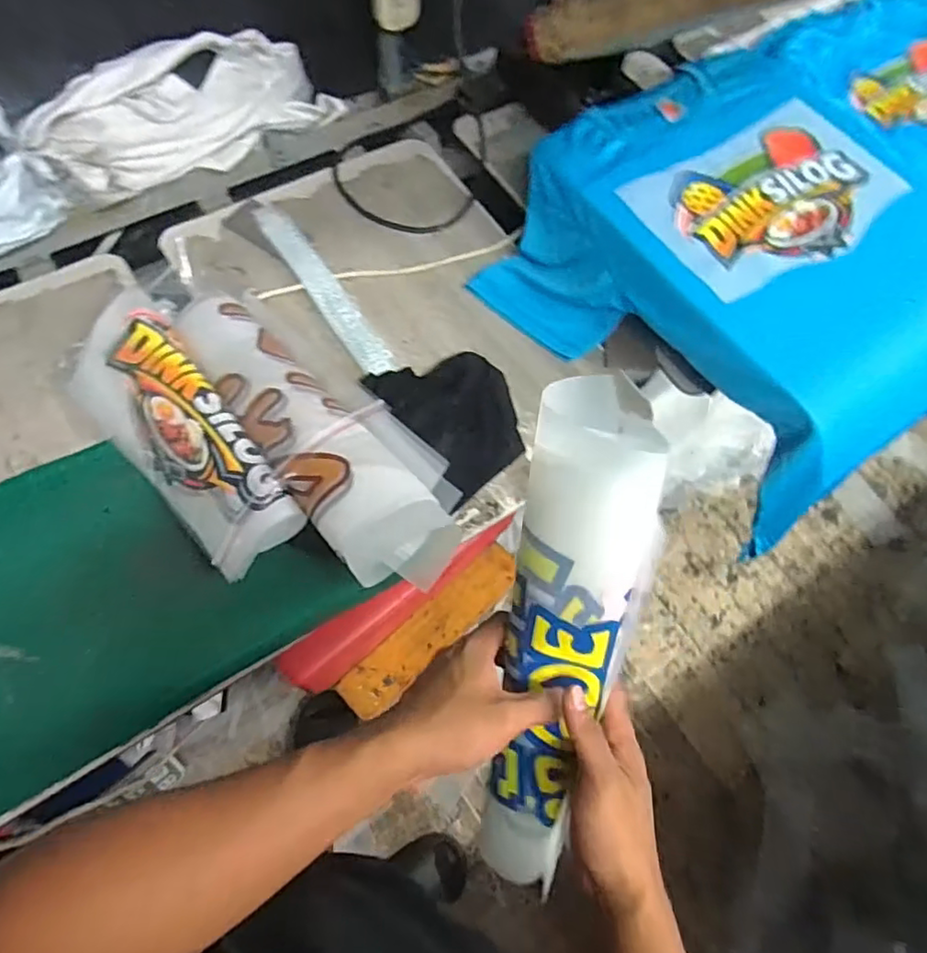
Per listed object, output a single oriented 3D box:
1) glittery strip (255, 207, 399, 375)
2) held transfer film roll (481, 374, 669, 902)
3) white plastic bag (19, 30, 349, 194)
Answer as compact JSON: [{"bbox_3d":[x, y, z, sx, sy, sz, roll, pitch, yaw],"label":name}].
[{"bbox_3d":[-0.176,-0.241,0.778,0.042,0.009,0.299,-29,72,-18],"label":"glittery strip"},{"bbox_3d":[0.064,0.124,0.414,0.075,0.050,0.368,7,109,0],"label":"held transfer film roll"},{"bbox_3d":[-0.354,-0.472,0.805,0.385,0.123,0.109,-31,70,-17],"label":"white plastic bag"}]

